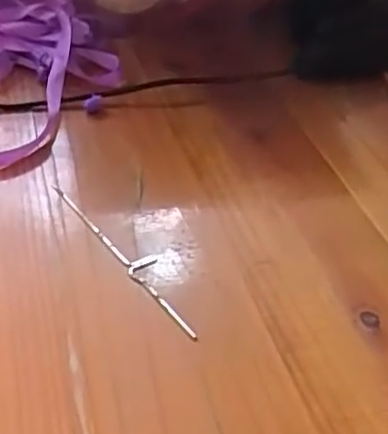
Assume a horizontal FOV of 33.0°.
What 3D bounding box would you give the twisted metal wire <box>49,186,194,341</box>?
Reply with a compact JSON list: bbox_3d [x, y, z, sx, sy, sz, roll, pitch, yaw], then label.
[{"bbox_3d":[-0.030,0.015,0.309,0.016,0.004,0.118,-23,47,-29],"label":"twisted metal wire"}]

